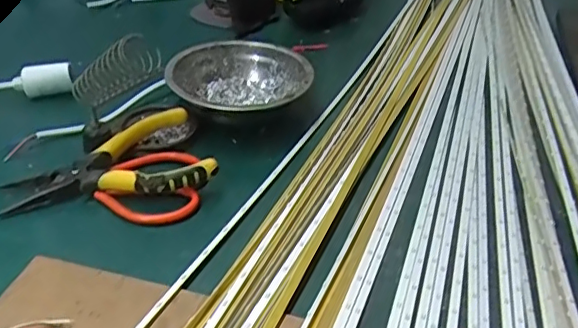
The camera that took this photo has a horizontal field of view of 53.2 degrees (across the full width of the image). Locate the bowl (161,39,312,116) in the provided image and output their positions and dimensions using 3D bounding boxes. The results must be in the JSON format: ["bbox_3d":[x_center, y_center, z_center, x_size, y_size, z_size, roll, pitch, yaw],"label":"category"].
[{"bbox_3d":[-0.046,-0.077,0.542,0.123,0.037,0.123,3,36,-2],"label":"bowl"}]

